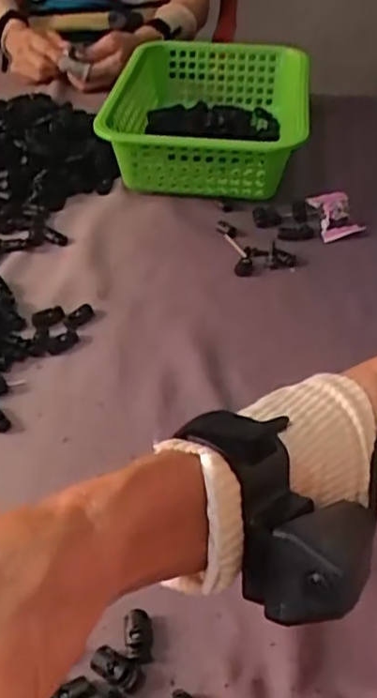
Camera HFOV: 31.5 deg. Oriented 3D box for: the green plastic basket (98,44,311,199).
[{"bbox_3d":[0.029,-0.281,0.808,0.210,0.084,0.326,9,43,8],"label":"green plastic basket"}]

